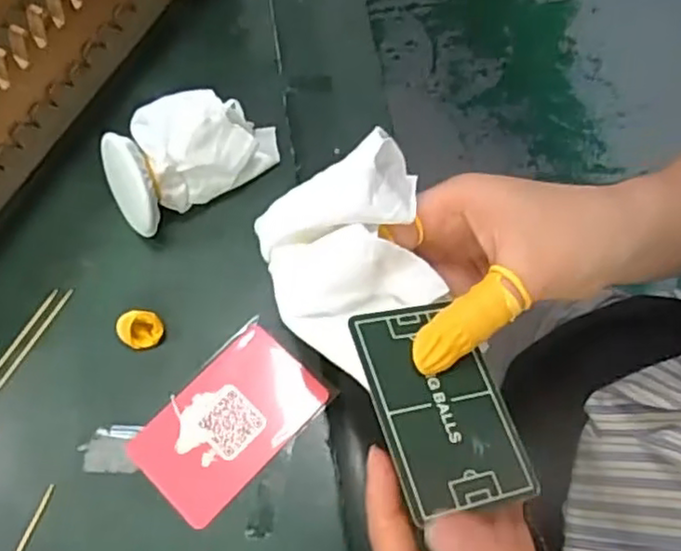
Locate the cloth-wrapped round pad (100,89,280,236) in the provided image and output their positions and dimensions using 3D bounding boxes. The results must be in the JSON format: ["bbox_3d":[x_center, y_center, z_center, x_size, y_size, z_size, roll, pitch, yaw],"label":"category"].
[{"bbox_3d":[-0.082,-0.068,0.353,0.090,0.043,0.050,-37,70,-13],"label":"cloth-wrapped round pad"}]

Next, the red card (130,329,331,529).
[{"bbox_3d":[-0.053,0.068,0.317,0.053,0.004,0.085,42,74,18],"label":"red card"}]

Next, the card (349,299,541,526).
[{"bbox_3d":[0.038,0.049,0.261,0.052,0.004,0.084,-10,61,-21],"label":"card"}]

